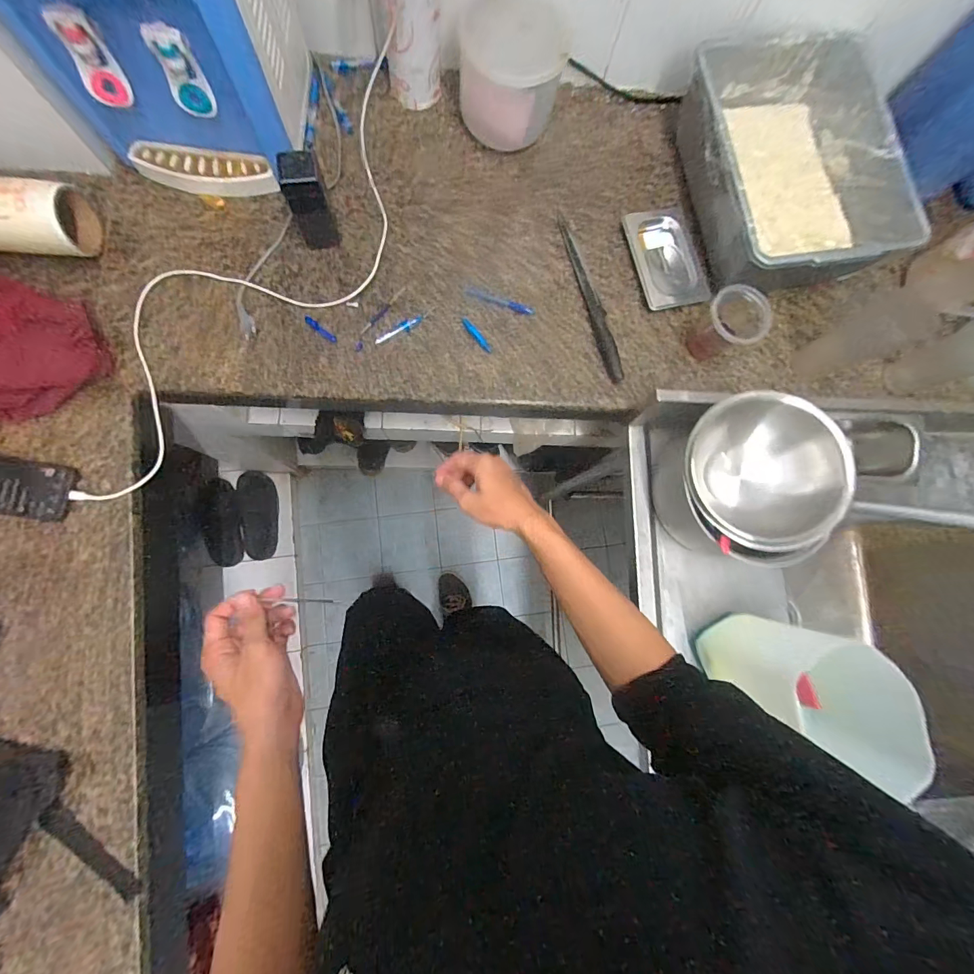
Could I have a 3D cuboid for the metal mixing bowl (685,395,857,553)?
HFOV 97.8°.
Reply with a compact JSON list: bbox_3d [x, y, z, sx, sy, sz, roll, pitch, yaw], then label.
[{"bbox_3d":[0.380,-0.019,0.599,0.207,0.113,0.207,0,84,3],"label":"metal mixing bowl"}]

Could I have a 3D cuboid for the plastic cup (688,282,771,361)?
[{"bbox_3d":[0.382,-0.262,0.682,0.081,0.110,0.080,1,83,-6],"label":"plastic cup"}]

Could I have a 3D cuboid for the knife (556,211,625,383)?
[{"bbox_3d":[0.175,-0.324,0.721,0.030,0.012,0.306,-18,85,-8],"label":"knife"}]

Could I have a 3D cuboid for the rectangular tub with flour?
[{"bbox_3d":[0.499,-0.528,0.719,0.300,0.132,0.388,-10,84,-7],"label":"rectangular tub with flour"}]

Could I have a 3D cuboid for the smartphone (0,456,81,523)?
[{"bbox_3d":[-0.679,-0.001,0.601,0.172,0.007,0.080,9,82,-5],"label":"smartphone"}]

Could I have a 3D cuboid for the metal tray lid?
[{"bbox_3d":[0.307,-0.398,0.738,0.119,0.024,0.179,-13,84,-7],"label":"metal tray lid"}]

